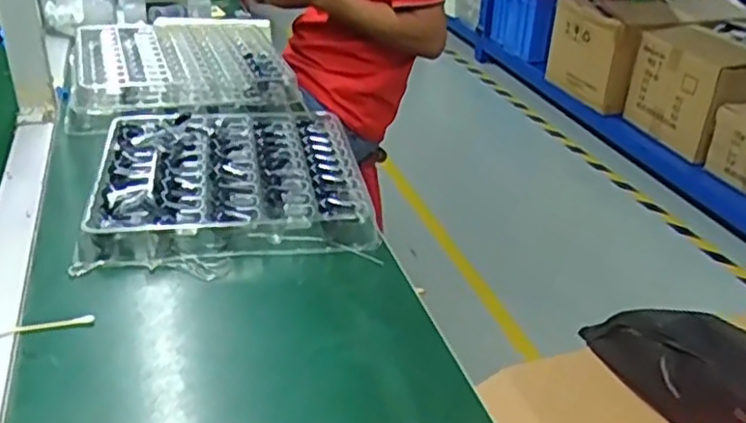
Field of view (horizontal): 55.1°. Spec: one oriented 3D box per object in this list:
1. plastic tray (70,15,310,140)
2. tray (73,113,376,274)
[{"bbox_3d":[-0.254,-0.199,0.937,0.265,0.044,0.275,-7,31,-17],"label":"plastic tray"},{"bbox_3d":[-0.142,-0.034,0.704,0.255,0.034,0.254,-3,31,-11],"label":"tray"}]

